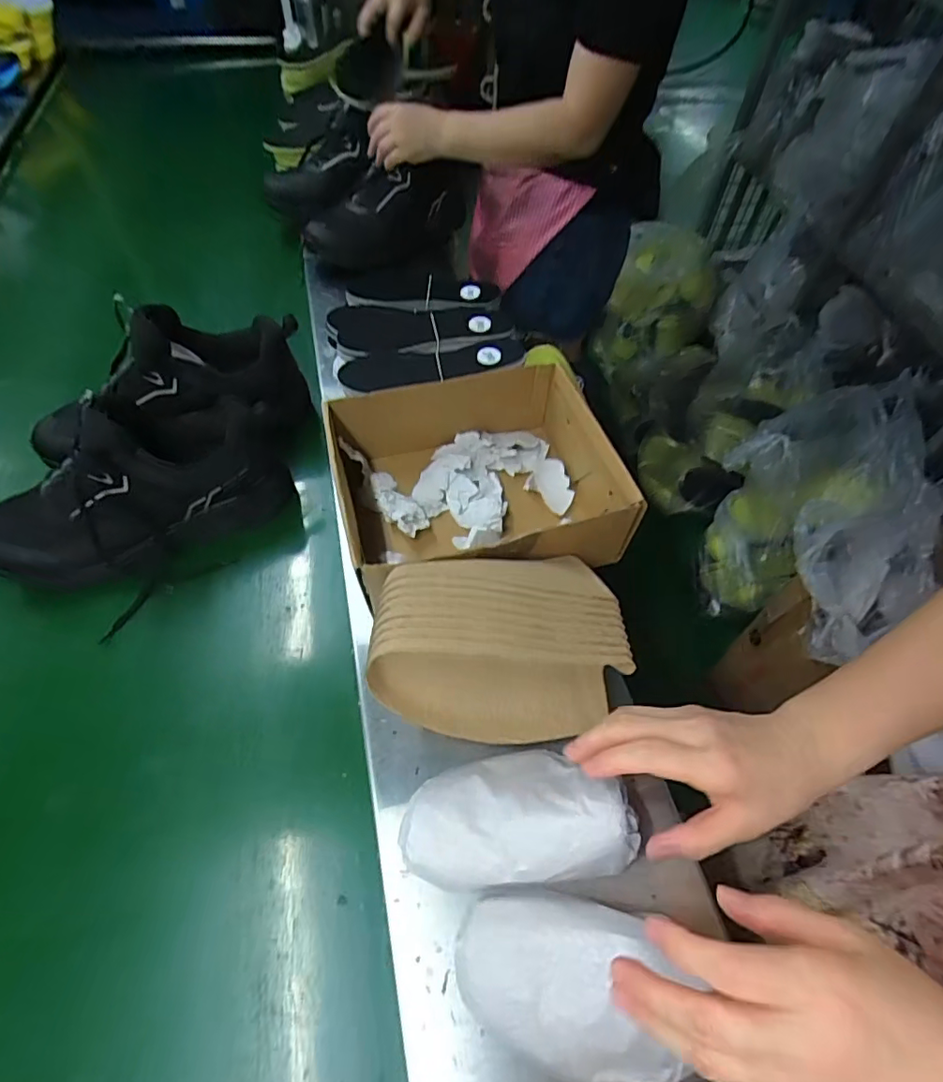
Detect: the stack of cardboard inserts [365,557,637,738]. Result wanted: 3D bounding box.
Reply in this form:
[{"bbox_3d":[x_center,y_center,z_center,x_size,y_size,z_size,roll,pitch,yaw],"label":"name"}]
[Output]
[{"bbox_3d":[0.023,0.084,0.449,0.198,0.118,0.138,-8,56,-8],"label":"stack of cardboard inserts"}]

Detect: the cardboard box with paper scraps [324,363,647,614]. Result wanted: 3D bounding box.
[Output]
[{"bbox_3d":[0.006,-0.054,0.564,0.268,0.102,0.236,-12,57,-10],"label":"cardboard box with paper scraps"}]

